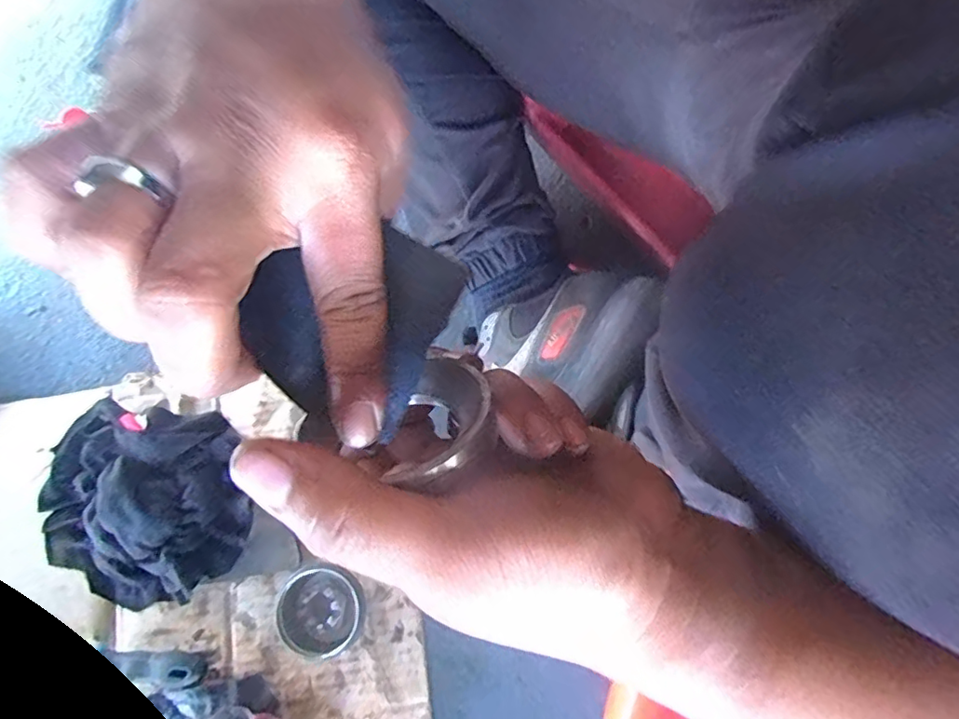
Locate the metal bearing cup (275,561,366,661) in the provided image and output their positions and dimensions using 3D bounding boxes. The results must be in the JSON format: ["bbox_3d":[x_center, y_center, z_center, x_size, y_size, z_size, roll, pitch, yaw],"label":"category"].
[{"bbox_3d":[-0.131,0.208,0.482,0.067,0.040,0.070,-1,79,3],"label":"metal bearing cup"}]

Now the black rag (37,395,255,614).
[{"bbox_3d":[-0.299,0.128,0.506,0.181,0.034,0.167,6,76,2],"label":"black rag"}]

